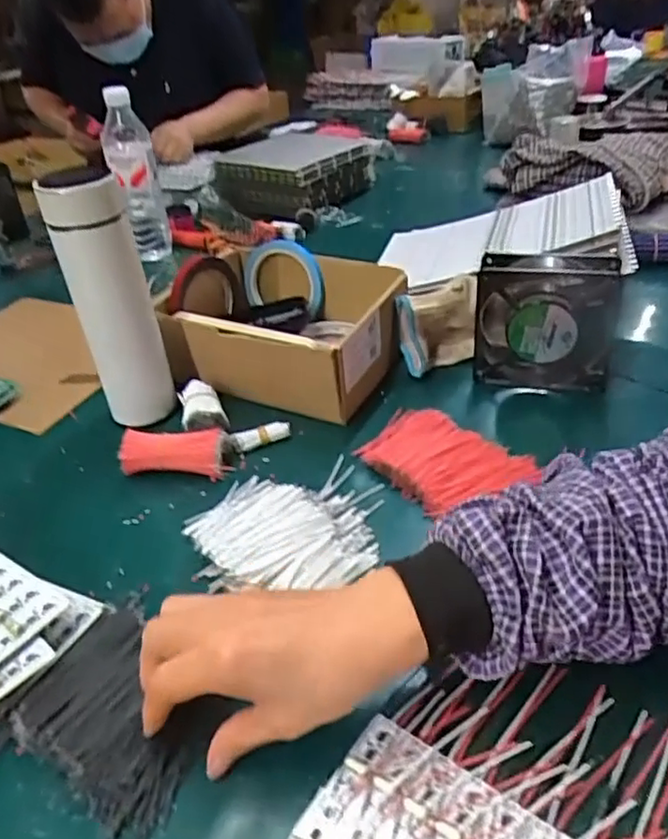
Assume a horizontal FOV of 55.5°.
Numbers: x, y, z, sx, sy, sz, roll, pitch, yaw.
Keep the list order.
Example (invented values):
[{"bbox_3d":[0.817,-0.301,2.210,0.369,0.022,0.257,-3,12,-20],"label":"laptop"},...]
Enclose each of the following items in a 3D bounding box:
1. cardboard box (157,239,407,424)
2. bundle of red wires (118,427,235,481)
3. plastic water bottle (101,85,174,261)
[{"bbox_3d":[-0.047,-0.101,0.659,0.220,0.082,0.180,13,38,25],"label":"cardboard box"},{"bbox_3d":[-0.135,0.029,0.550,0.094,0.033,0.030,1,34,9],"label":"bundle of red wires"},{"bbox_3d":[-0.293,-0.360,0.941,0.065,0.226,0.074,-13,36,-11],"label":"plastic water bottle"}]

